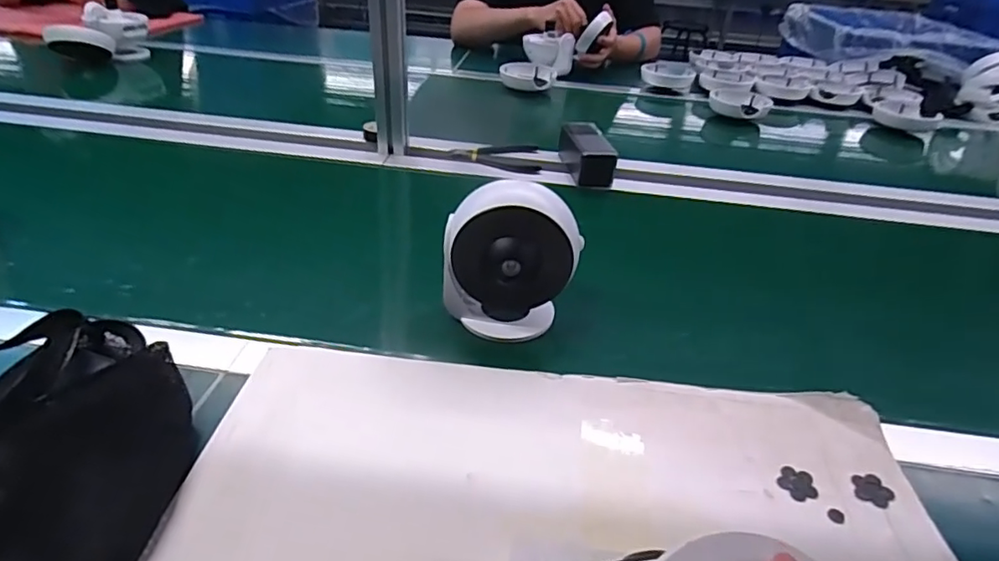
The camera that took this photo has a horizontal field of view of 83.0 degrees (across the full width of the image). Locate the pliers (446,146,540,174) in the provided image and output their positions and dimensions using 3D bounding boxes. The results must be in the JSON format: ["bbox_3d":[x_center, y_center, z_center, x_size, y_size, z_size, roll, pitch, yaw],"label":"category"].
[{"bbox_3d":[-0.006,-0.194,0.869,0.133,0.012,0.084,1,36,-4],"label":"pliers"}]

